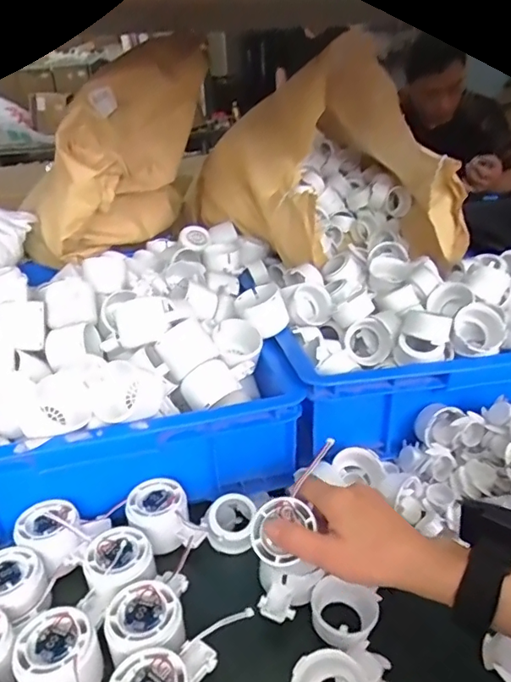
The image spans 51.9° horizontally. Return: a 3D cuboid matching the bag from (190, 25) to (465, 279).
[{"bbox_3d":[0.098,-0.310,0.860,0.343,0.270,0.429,-9,28,-11],"label":"bag"}]

